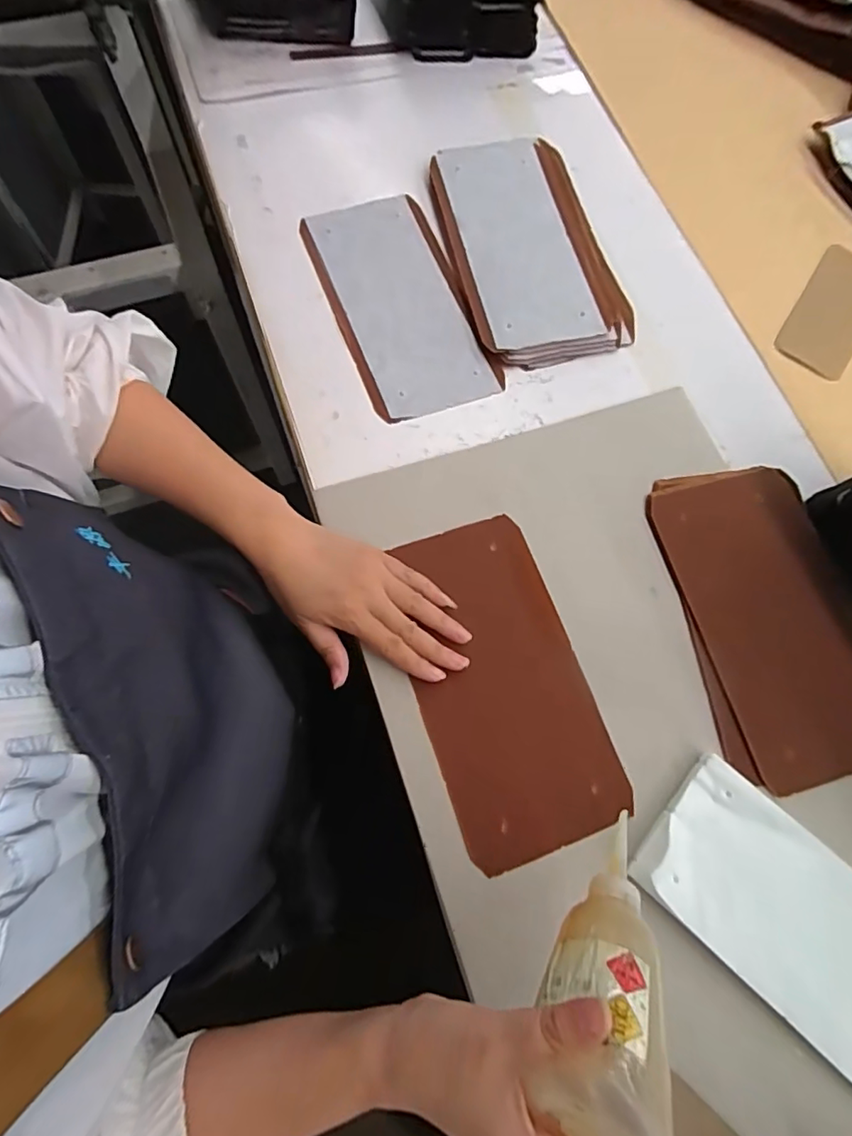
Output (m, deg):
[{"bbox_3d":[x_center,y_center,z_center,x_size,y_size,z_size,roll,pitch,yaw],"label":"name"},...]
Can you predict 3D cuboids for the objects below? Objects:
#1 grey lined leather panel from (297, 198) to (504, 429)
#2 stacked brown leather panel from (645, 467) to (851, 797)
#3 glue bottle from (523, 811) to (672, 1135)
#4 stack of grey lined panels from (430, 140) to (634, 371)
[{"bbox_3d":[-0.025,-0.260,0.535,0.124,0.007,0.250,-20,75,-9],"label":"grey lined leather panel"},{"bbox_3d":[0.286,0.037,0.451,0.145,0.011,0.258,-10,74,-6],"label":"stacked brown leather panel"},{"bbox_3d":[0.102,0.208,0.305,0.054,0.044,0.161,27,31,7],"label":"glue bottle"},{"bbox_3d":[0.103,-0.326,0.554,0.150,0.018,0.267,-15,74,-7],"label":"stack of grey lined panels"}]

